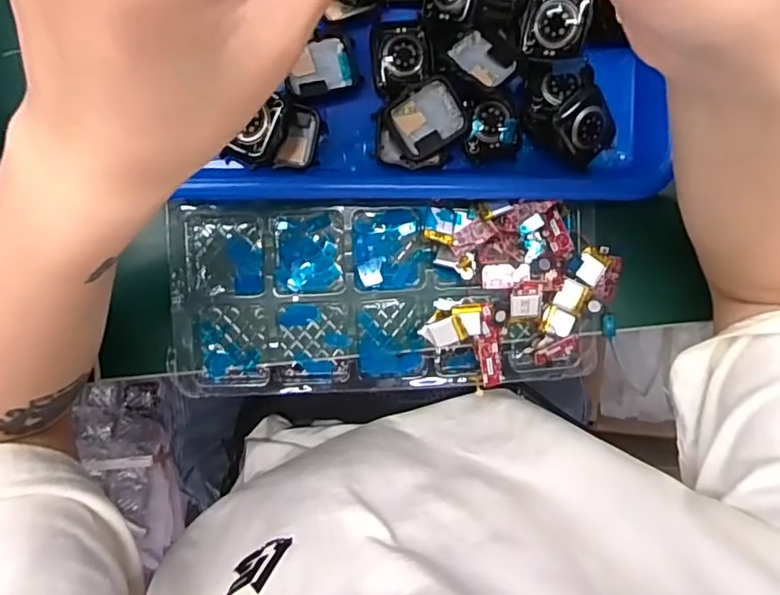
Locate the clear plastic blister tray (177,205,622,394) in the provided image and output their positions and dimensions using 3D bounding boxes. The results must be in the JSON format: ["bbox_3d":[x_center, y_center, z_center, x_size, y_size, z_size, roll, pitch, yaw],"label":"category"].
[{"bbox_3d":[0.003,0.000,0.343,0.266,0.027,0.113,-1,92,-5],"label":"clear plastic blister tray"}]

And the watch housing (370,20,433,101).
[{"bbox_3d":[0.007,-0.140,0.319,0.034,0.006,0.042,-6,92,-4],"label":"watch housing"}]

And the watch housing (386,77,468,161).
[{"bbox_3d":[0.022,-0.103,0.318,0.041,0.011,0.036,-29,98,5],"label":"watch housing"}]

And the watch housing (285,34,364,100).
[{"bbox_3d":[-0.039,-0.131,0.319,0.042,0.006,0.033,-21,93,-4],"label":"watch housing"}]

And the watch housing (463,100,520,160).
[{"bbox_3d":[0.062,-0.099,0.328,0.033,0.013,0.032,-2,92,-5],"label":"watch housing"}]

